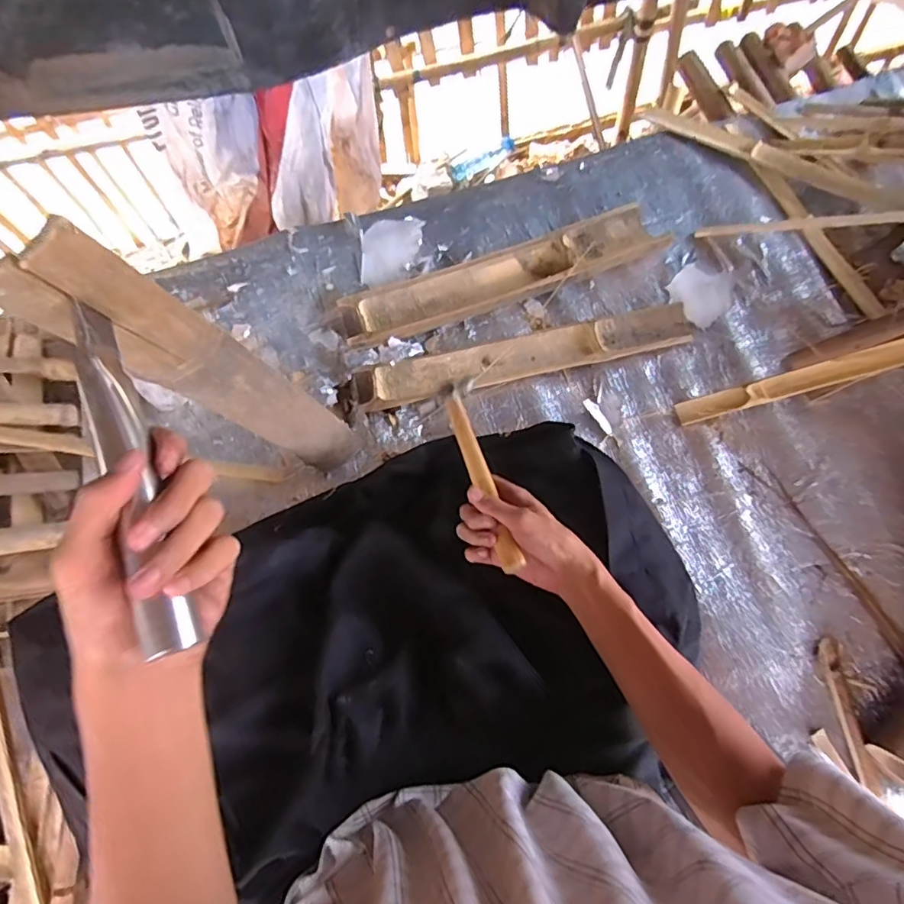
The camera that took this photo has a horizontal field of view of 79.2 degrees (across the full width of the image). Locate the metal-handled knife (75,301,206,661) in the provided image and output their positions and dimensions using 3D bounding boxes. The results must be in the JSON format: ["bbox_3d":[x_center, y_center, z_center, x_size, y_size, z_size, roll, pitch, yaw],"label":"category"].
[{"bbox_3d":[-0.189,0.008,0.318,0.022,0.035,0.214,-21,78,-5],"label":"metal-handled knife"}]

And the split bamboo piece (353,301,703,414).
[{"bbox_3d":[0.108,-0.147,0.844,0.532,0.037,0.076,-12,70,-2],"label":"split bamboo piece"}]

